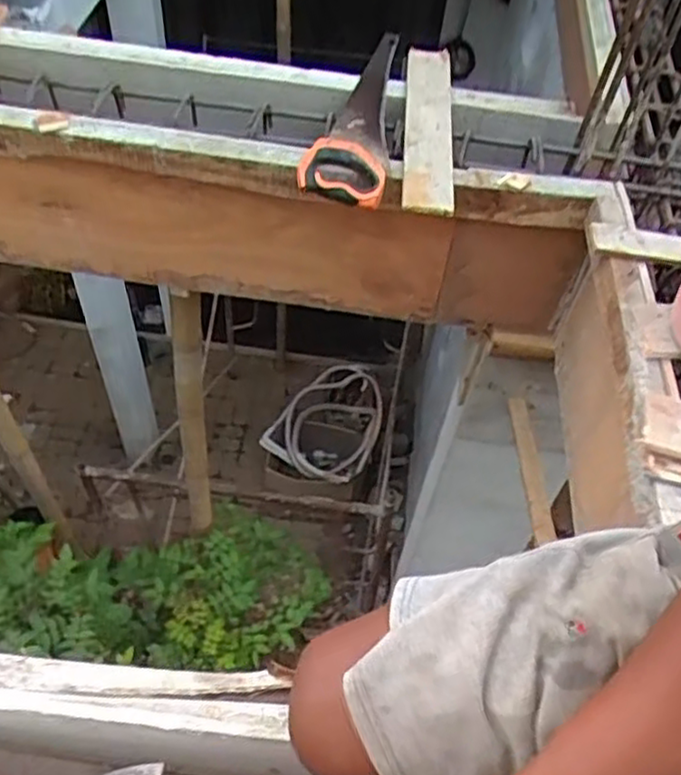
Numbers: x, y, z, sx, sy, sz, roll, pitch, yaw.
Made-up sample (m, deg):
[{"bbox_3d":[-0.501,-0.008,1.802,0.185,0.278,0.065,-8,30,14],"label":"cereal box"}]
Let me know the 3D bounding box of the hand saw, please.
[{"bbox_3d":[0.030,-0.482,1.248,0.136,0.033,0.522,9,52,2],"label":"hand saw"}]

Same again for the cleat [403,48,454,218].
[{"bbox_3d":[0.152,-0.453,1.232,0.078,0.020,0.480,6,52,0],"label":"cleat"}]

